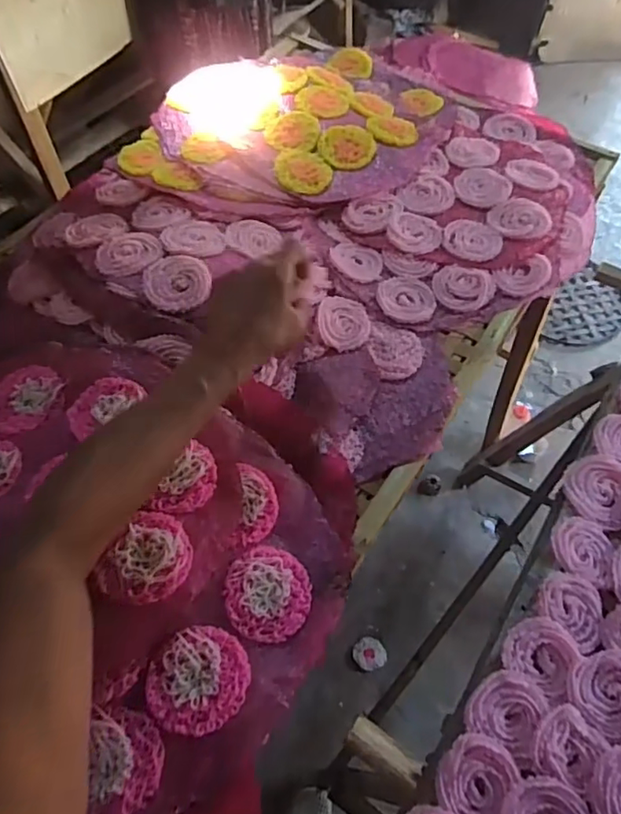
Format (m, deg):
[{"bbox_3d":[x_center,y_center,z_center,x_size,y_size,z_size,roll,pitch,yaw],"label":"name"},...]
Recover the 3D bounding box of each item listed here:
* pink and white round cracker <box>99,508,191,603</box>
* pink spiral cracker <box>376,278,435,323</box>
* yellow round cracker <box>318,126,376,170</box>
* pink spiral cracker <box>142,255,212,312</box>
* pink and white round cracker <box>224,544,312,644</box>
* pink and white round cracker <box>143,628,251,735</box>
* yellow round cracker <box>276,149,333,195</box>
[{"bbox_3d":[-0.136,0.129,0.478,0.063,0.017,0.076,21,61,11],"label":"pink and white round cracker"},{"bbox_3d":[0.120,-0.138,0.705,0.072,0.007,0.075,1,59,0],"label":"pink spiral cracker"},{"bbox_3d":[0.054,-0.380,0.821,0.078,0.004,0.077,40,80,6],"label":"yellow round cracker"},{"bbox_3d":[-0.151,-0.142,0.640,0.073,0.010,0.078,0,59,-1],"label":"pink spiral cracker"},{"bbox_3d":[-0.038,0.166,0.503,0.073,0.019,0.080,0,59,-1],"label":"pink and white round cracker"},{"bbox_3d":[-0.090,0.220,0.455,0.076,0.013,0.076,0,59,-1],"label":"pink and white round cracker"},{"bbox_3d":[-0.009,-0.336,0.797,0.079,0.006,0.075,4,69,-10],"label":"yellow round cracker"}]

